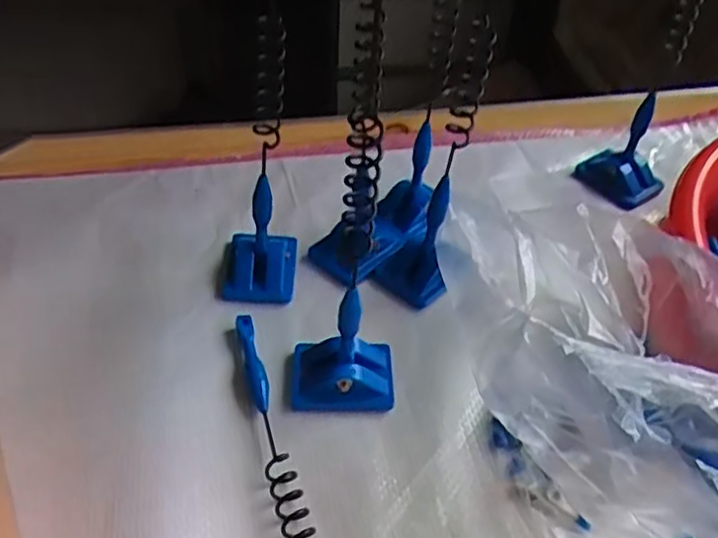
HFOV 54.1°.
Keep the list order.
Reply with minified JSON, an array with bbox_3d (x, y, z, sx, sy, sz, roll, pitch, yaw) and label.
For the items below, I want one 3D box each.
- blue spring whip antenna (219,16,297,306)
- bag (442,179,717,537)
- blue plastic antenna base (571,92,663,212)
[{"bbox_3d":[-0.050,-0.043,0.321,0.037,0.124,0.040,1,44,-2],"label":"blue spring whip antenna"},{"bbox_3d":[0.106,0.043,0.280,0.110,0.074,0.229,-13,46,-16],"label":"bag"},{"bbox_3d":[0.158,-0.072,0.412,0.034,0.051,0.044,-25,50,-26],"label":"blue plastic antenna base"}]

